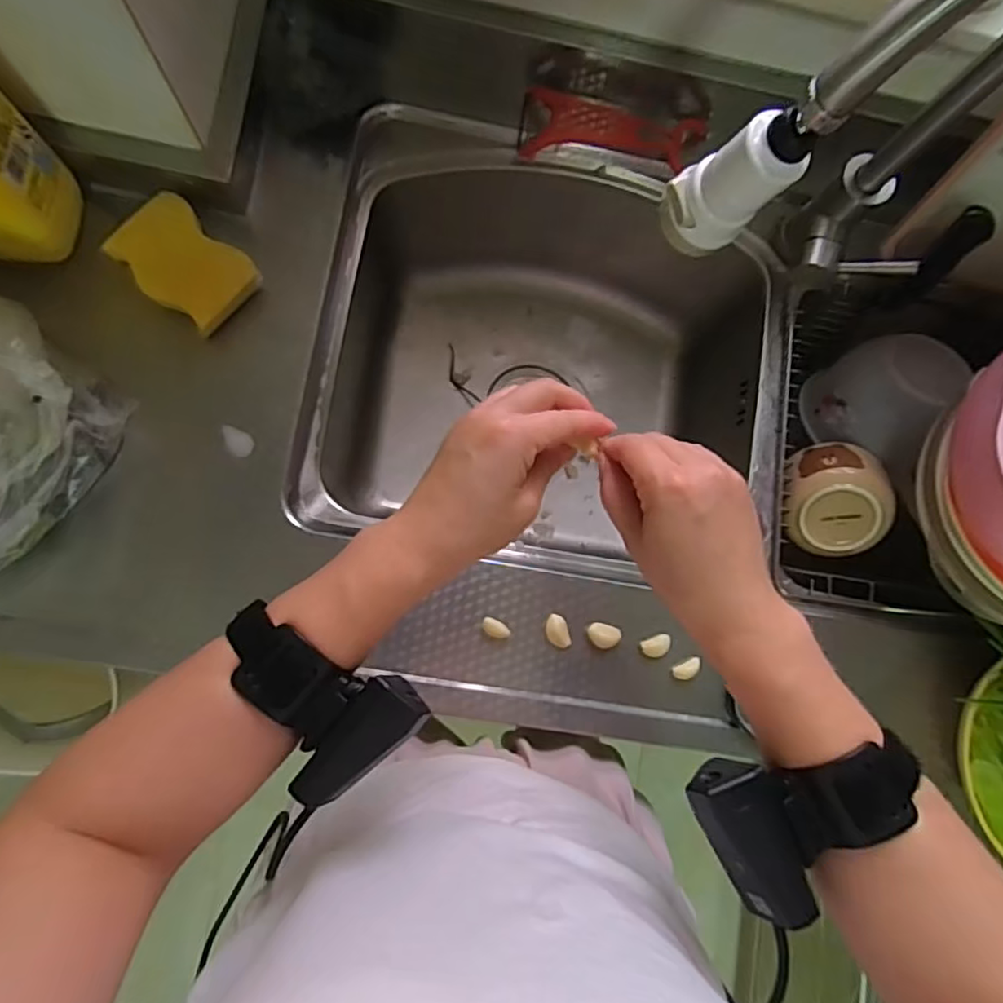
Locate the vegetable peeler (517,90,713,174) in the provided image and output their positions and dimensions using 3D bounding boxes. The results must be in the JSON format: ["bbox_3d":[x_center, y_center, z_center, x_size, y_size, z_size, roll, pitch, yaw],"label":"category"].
[{"bbox_3d":[0.102,-0.340,0.568,0.159,0.033,0.046,6,83,-6],"label":"vegetable peeler"}]

